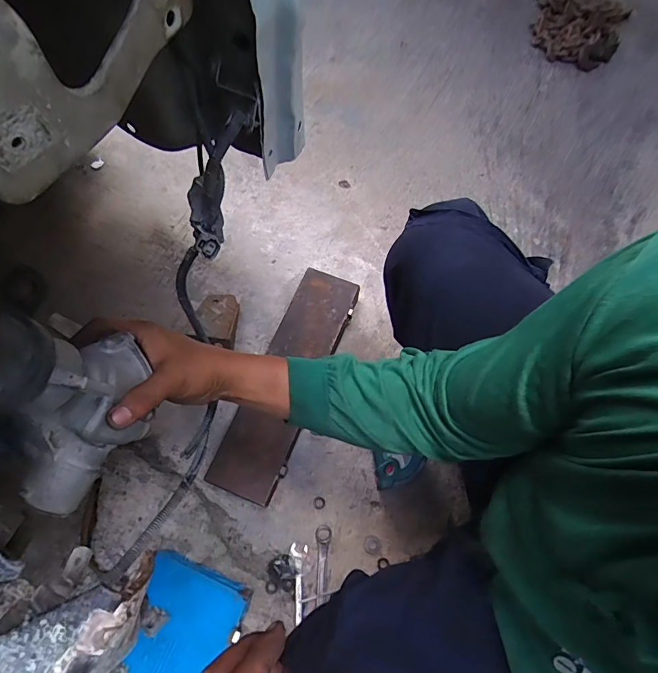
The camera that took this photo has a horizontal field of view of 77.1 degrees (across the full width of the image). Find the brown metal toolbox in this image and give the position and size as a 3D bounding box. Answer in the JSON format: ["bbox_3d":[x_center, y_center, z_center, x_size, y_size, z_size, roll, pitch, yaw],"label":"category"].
[{"bbox_3d":[-0.069,0.071,0.737,0.115,0.051,0.417,21,68,8],"label":"brown metal toolbox"}]

